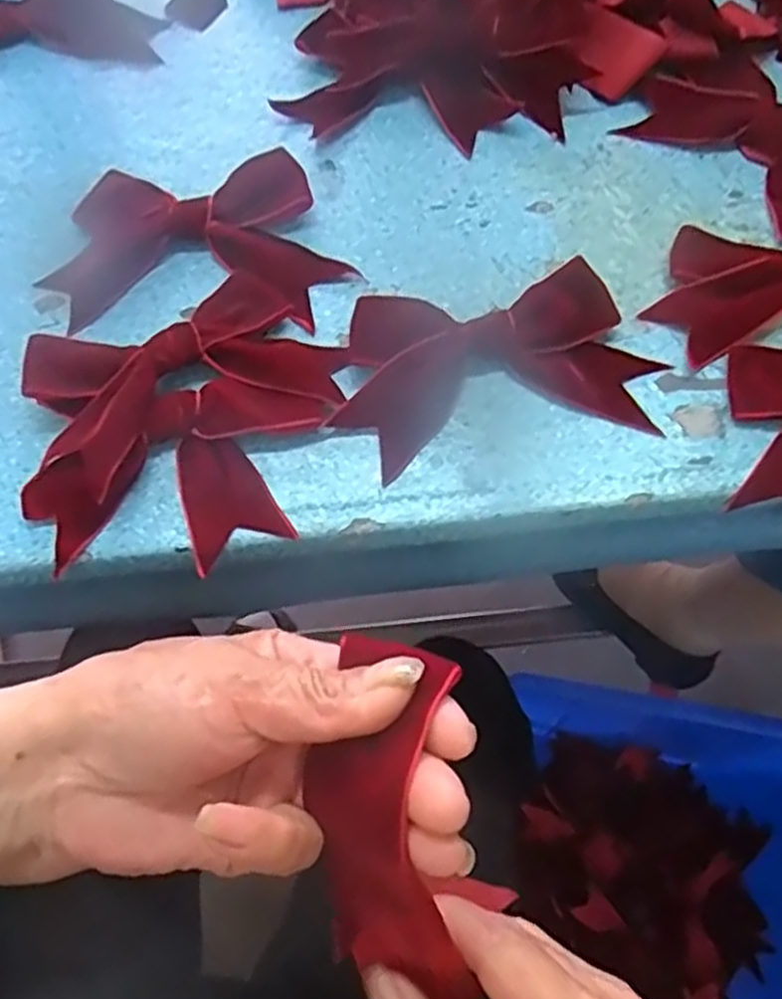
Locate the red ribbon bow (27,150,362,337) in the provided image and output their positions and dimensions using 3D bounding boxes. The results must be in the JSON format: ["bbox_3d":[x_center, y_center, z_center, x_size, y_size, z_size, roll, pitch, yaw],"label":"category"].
[{"bbox_3d":[-0.098,-0.129,0.389,0.142,0.015,0.097,-8,65,-2],"label":"red ribbon bow"}]

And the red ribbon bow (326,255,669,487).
[{"bbox_3d":[0.044,-0.062,0.357,0.136,0.016,0.085,-13,65,-4],"label":"red ribbon bow"}]

